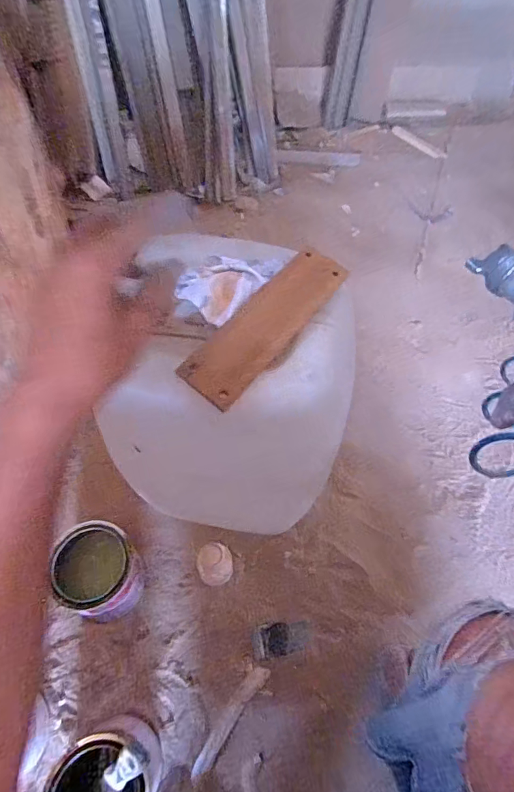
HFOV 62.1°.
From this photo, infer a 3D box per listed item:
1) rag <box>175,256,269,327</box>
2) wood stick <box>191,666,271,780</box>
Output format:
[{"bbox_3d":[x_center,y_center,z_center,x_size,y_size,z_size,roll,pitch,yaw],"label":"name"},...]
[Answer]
[{"bbox_3d":[-0.038,-0.110,0.417,0.070,0.027,0.068,40,67,19],"label":"rag"},{"bbox_3d":[-0.036,0.445,0.592,0.026,0.017,0.148,35,65,17],"label":"wood stick"}]

